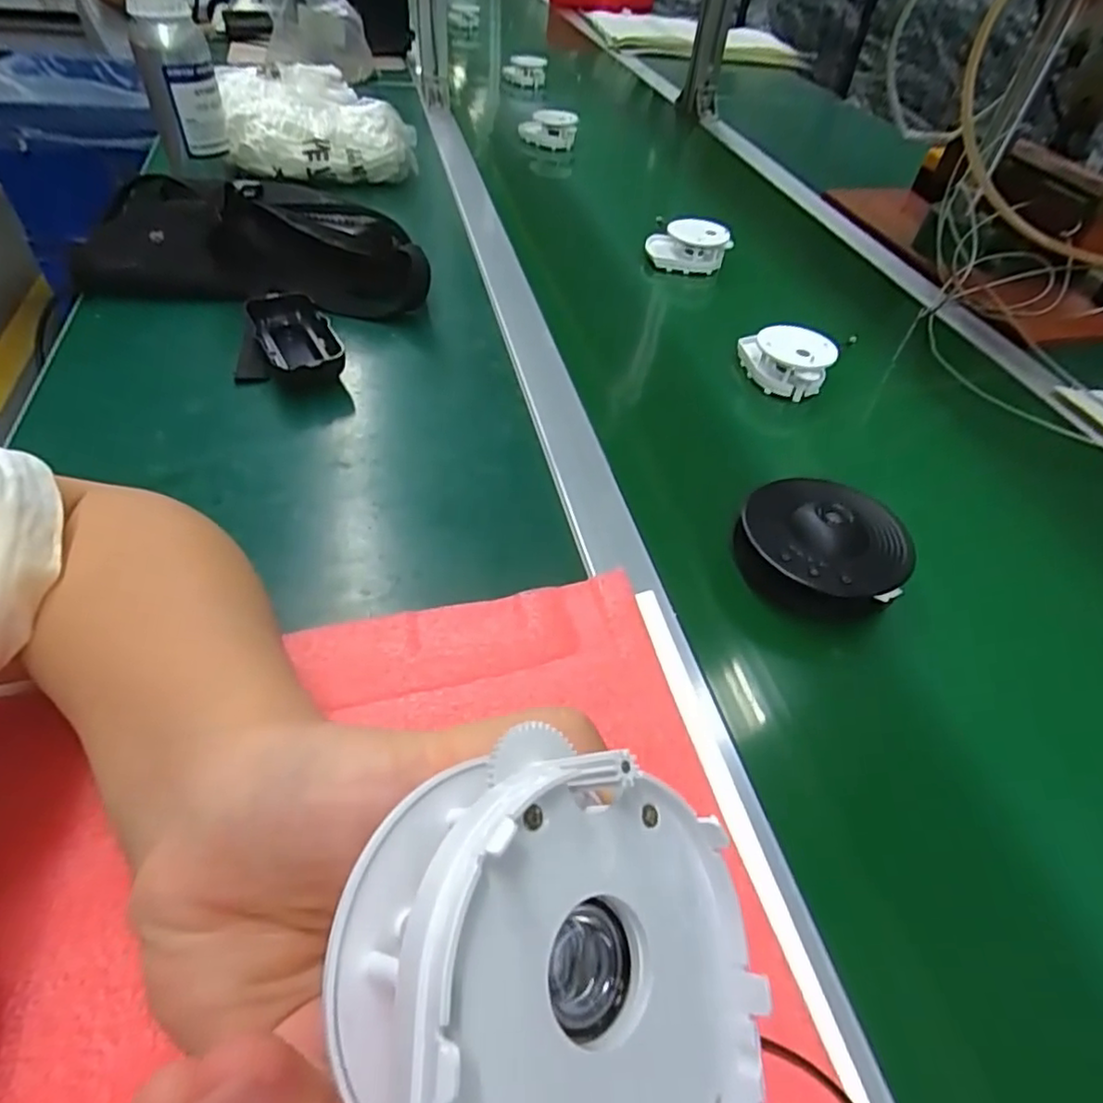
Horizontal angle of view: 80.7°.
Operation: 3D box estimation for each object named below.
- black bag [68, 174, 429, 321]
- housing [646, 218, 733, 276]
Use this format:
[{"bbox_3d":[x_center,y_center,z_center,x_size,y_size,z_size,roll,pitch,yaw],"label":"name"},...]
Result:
[{"bbox_3d":[-0.265,-0.275,0.589,0.316,0.079,0.128,14,47,6],"label":"black bag"},{"bbox_3d":[0.147,-0.334,0.707,0.084,0.042,0.053,7,46,0],"label":"housing"}]

